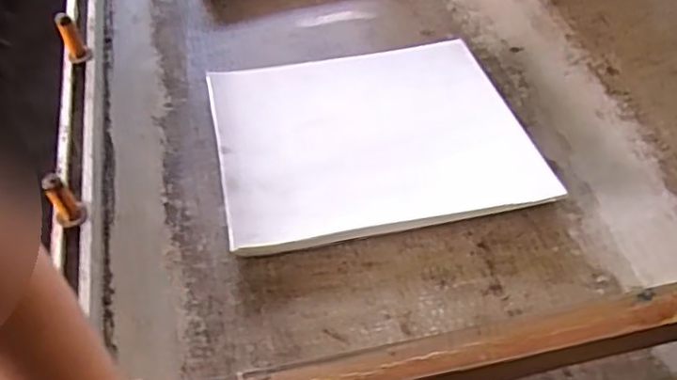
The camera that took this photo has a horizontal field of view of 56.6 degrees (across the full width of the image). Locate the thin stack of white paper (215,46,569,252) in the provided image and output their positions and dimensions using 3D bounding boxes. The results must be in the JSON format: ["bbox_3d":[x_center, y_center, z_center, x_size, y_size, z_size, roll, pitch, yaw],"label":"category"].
[{"bbox_3d":[0.027,-0.051,0.556,0.260,0.010,0.211,-9,51,-9],"label":"thin stack of white paper"}]

